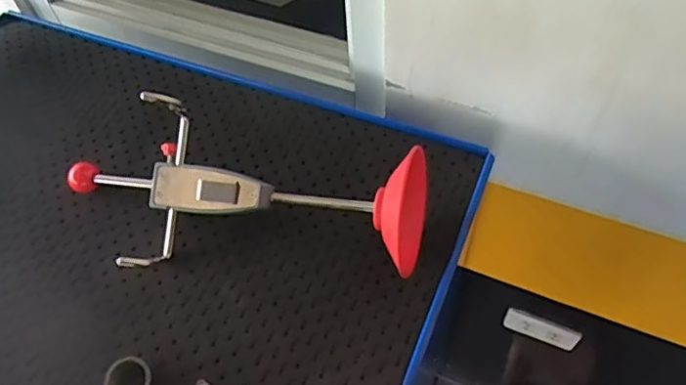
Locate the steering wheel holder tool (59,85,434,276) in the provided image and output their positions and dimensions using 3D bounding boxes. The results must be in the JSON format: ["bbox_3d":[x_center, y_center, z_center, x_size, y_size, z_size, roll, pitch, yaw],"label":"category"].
[{"bbox_3d":[-0.101,-0.007,0.555,0.364,0.100,0.145,8,58,8],"label":"steering wheel holder tool"}]

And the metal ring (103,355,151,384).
[{"bbox_3d":[-0.181,0.161,0.493,0.040,0.022,0.040,-1,57,2],"label":"metal ring"}]

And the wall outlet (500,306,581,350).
[{"bbox_3d":[0.338,0.231,0.991,0.122,0.064,0.017,19,60,15],"label":"wall outlet"}]

